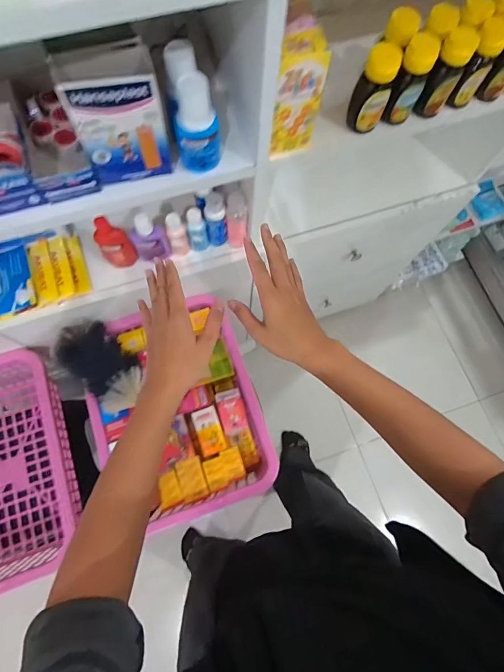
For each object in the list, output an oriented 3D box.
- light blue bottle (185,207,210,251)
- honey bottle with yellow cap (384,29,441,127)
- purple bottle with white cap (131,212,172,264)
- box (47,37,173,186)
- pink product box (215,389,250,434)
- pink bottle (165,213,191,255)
[{"bbox_3d":[-0.099,-0.191,0.658,0.034,0.091,0.034,-13,74,-6],"label":"light blue bottle"},{"bbox_3d":[0.209,-0.336,0.483,0.043,0.097,0.043,18,73,3],"label":"honey bottle with yellow cap"},{"bbox_3d":[-0.176,-0.166,0.628,0.057,0.108,0.028,-24,75,-9],"label":"purple bottle with white cap"},{"bbox_3d":[-0.153,-0.254,0.422,0.096,0.124,0.062,-13,74,-6],"label":"box"},{"bbox_3d":[-0.041,0.153,0.742,0.052,0.017,0.085,-15,74,-7],"label":"pink product box"},{"bbox_3d":[-0.134,-0.177,0.650,0.034,0.088,0.041,-14,74,-6],"label":"pink bottle"}]

